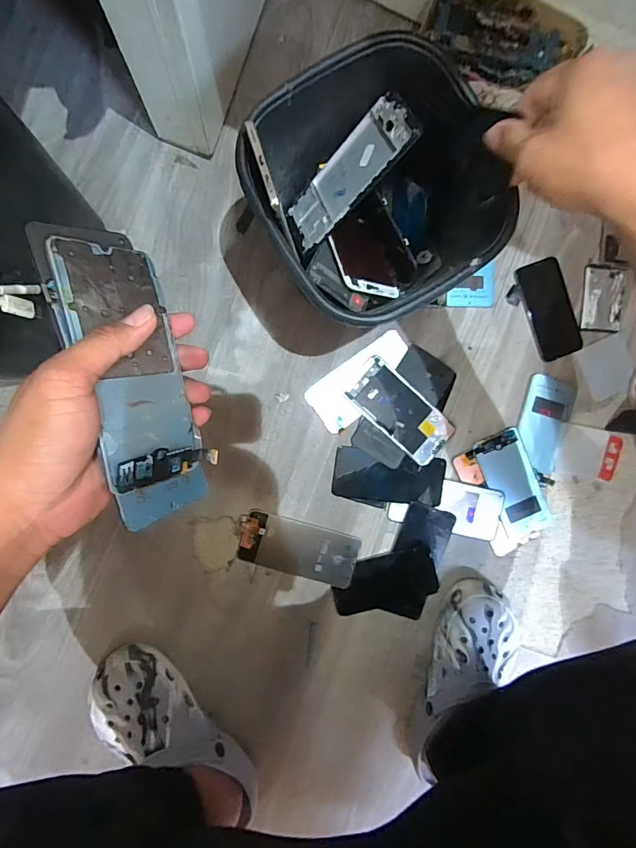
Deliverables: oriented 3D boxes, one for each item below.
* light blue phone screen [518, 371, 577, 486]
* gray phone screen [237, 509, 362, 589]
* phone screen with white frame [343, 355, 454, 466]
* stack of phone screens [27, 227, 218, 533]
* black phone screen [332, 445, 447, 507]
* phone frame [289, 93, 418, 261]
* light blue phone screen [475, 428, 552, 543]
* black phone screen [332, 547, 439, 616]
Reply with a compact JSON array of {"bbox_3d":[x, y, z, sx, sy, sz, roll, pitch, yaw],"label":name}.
[{"bbox_3d":[0.330,0.007,0.603,0.075,0.011,0.150,15,89,-12],"label":"light blue phone screen"},{"bbox_3d":[-0.026,0.170,0.562,0.160,0.020,0.070,16,90,-7],"label":"gray phone screen"},{"bbox_3d":[0.113,-0.018,0.576,0.155,0.013,0.072,42,87,-6],"label":"phone screen with white frame"},{"bbox_3d":[-0.117,-0.030,0.266,0.012,0.072,0.182,-10,99,35],"label":"stack of phone screens"},{"bbox_3d":[0.101,0.075,0.579,0.156,0.009,0.067,7,91,-7],"label":"black phone screen"},{"bbox_3d":[0.026,-0.248,0.419,0.153,0.009,0.072,-35,62,34],"label":"phone frame"},{"bbox_3d":[0.283,0.088,0.598,0.073,0.006,0.155,-23,95,-4],"label":"light blue phone screen"},{"bbox_3d":[0.093,0.217,0.577,0.143,0.009,0.071,-13,91,-5],"label":"black phone screen"}]

